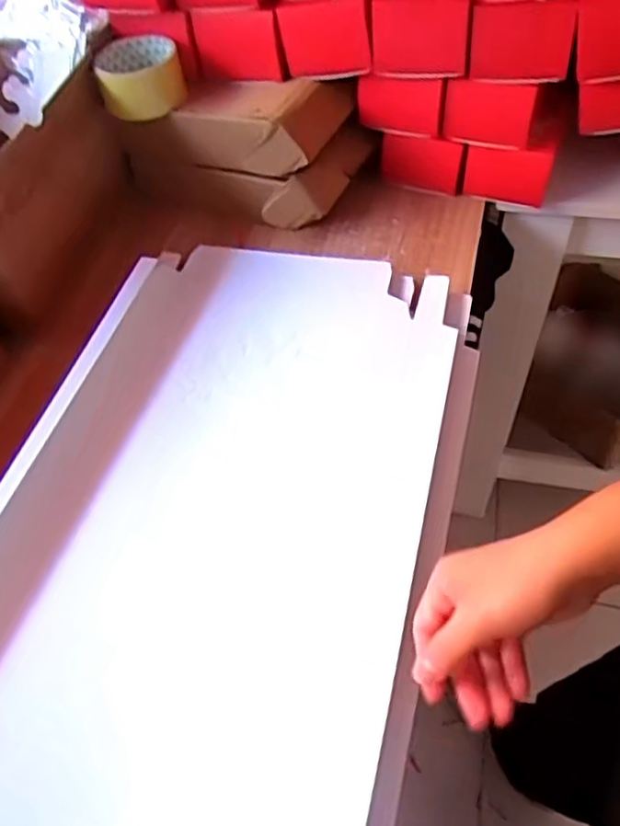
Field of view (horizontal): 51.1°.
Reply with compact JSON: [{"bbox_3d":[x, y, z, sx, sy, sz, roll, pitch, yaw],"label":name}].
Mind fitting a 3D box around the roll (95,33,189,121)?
[{"bbox_3d":[-0.171,-0.341,0.658,0.081,0.049,0.081,-13,54,-5],"label":"roll"}]

